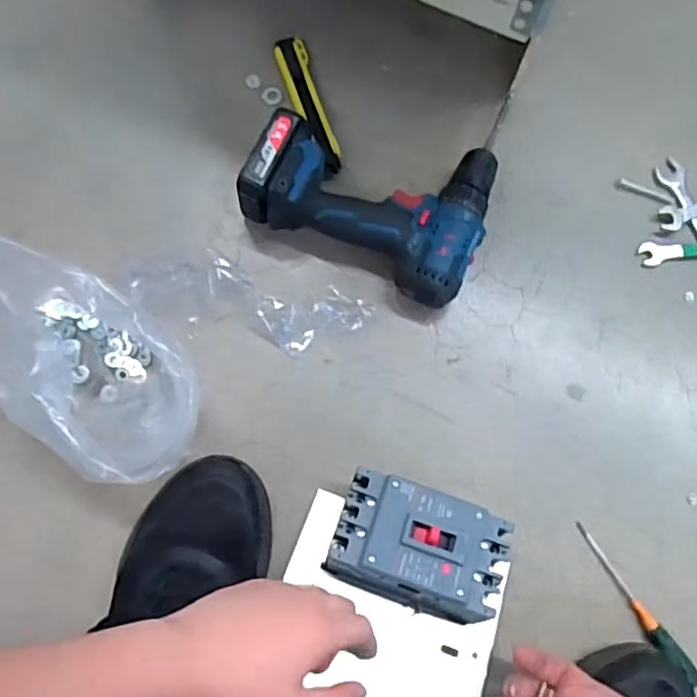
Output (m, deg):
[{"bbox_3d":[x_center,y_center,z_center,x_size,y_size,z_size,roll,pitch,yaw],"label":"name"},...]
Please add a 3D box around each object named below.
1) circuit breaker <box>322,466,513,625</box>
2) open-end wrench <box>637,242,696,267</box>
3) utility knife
[{"bbox_3d":[0.055,0.158,0.501,0.129,0.077,0.088,19,76,3],"label":"circuit breaker"},{"bbox_3d":[0.338,-0.097,0.595,0.117,0.009,0.023,-7,76,-4],"label":"open-end wrench"},{"bbox_3d":[-0.040,-0.245,0.625,0.032,0.013,0.151,-17,77,-6],"label":"utility knife"}]

